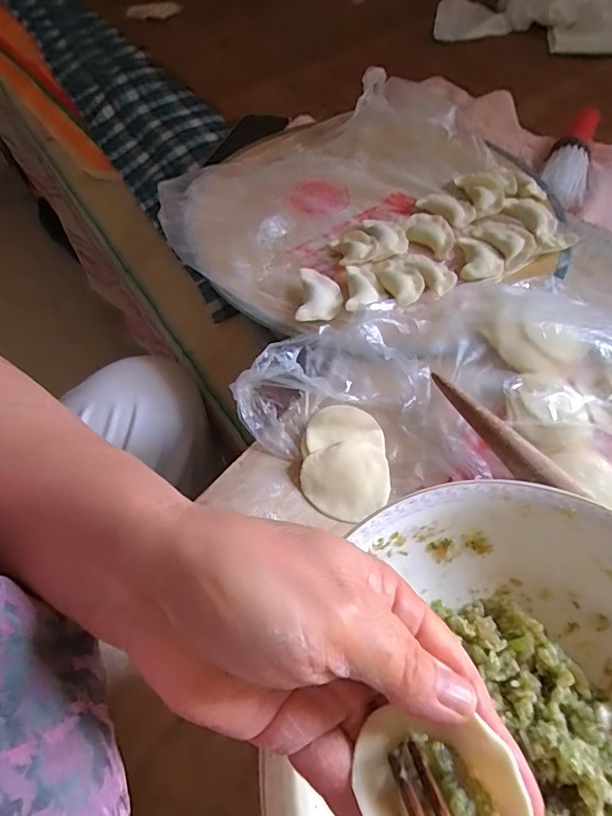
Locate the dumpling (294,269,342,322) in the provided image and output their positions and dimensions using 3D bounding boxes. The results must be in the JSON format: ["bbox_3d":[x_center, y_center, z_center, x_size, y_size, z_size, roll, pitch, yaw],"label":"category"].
[{"bbox_3d":[0.010,-0.087,0.393,0.033,0.016,0.052,5,57,-2],"label":"dumpling"}]

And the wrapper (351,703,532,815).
[{"bbox_3d":[0.042,0.122,0.153,0.044,0.018,0.050,-11,59,-12],"label":"wrapper"}]

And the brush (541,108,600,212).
[{"bbox_3d":[0.289,-0.272,0.529,0.047,0.025,0.155,24,59,10],"label":"brush"}]

